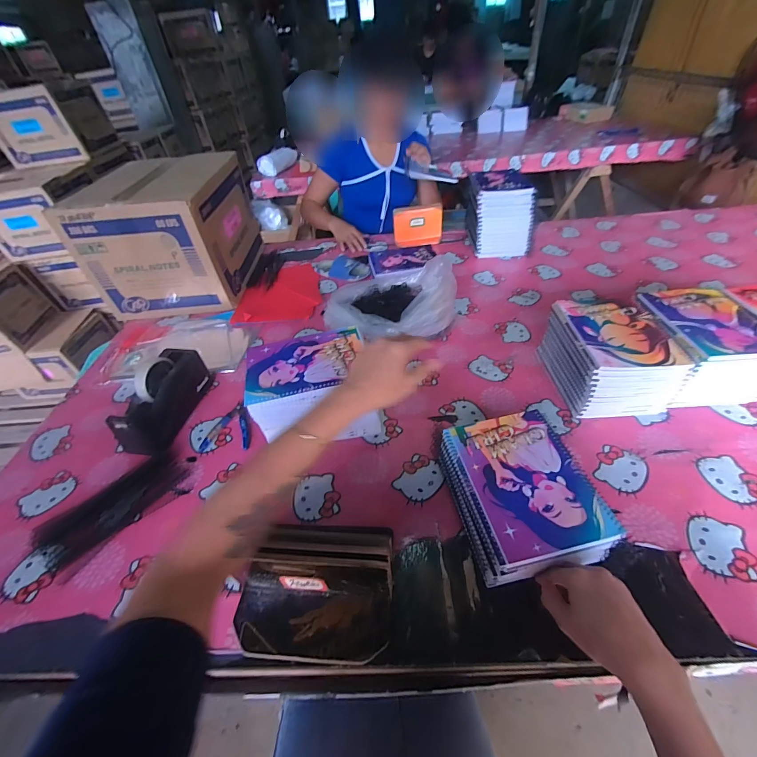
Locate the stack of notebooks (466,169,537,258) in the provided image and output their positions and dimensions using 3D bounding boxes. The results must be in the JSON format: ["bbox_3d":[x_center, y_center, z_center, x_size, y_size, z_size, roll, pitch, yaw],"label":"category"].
[{"bbox_3d":[0.355,-0.505,1.066,0.171,0.189,0.197,-4,45,0],"label":"stack of notebooks"}]

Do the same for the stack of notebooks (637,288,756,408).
[{"bbox_3d":[0.580,-0.060,0.650,0.164,0.118,0.209,-1,45,3],"label":"stack of notebooks"}]

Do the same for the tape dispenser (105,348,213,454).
[{"bbox_3d":[-0.408,0.035,0.664,0.080,0.104,0.202,3,45,7],"label":"tape dispenser"}]

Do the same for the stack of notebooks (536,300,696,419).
[{"bbox_3d":[0.417,-0.041,0.648,0.160,0.118,0.198,-5,45,-1],"label":"stack of notebooks"}]

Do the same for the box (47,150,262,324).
[{"bbox_3d":[-0.559,-0.402,0.976,0.334,0.278,0.381,-3,45,1],"label":"box"}]

